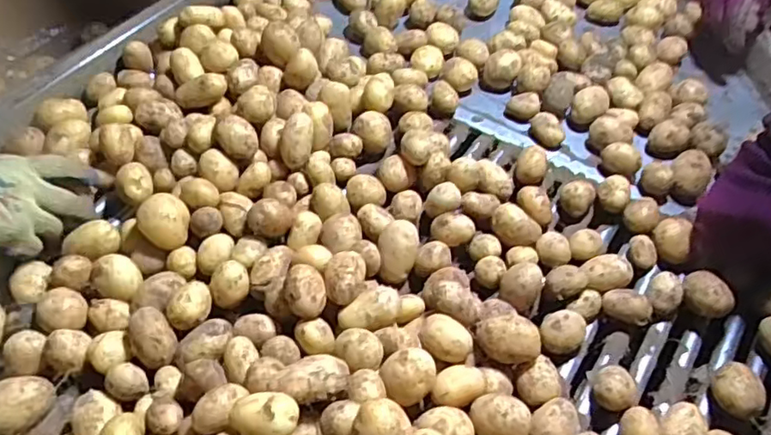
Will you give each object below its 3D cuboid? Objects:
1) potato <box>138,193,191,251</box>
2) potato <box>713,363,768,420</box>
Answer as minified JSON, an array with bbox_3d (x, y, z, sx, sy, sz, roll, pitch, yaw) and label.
[{"bbox_3d":[-0.230,0.004,0.648,0.049,0.042,0.050,-1,56,1],"label":"potato"},{"bbox_3d":[0.325,0.156,0.567,0.031,0.034,0.050,-19,57,-12],"label":"potato"}]

